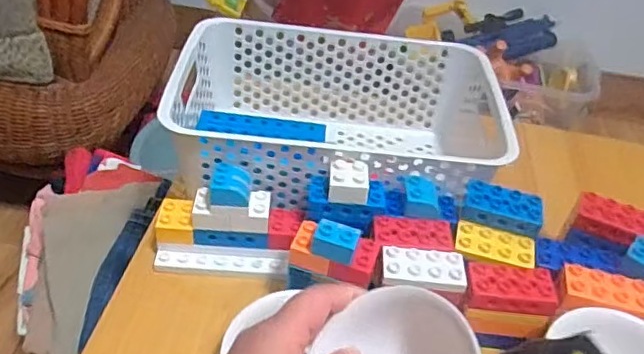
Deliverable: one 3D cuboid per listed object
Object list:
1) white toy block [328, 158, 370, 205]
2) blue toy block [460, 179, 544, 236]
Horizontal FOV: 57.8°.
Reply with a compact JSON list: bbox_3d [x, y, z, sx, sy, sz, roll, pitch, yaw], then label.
[{"bbox_3d":[0.023,0.004,0.480,0.032,0.017,0.035,8,42,0],"label":"white toy block"},{"bbox_3d":[0.150,0.025,0.485,0.063,0.023,0.028,15,42,9],"label":"blue toy block"}]

